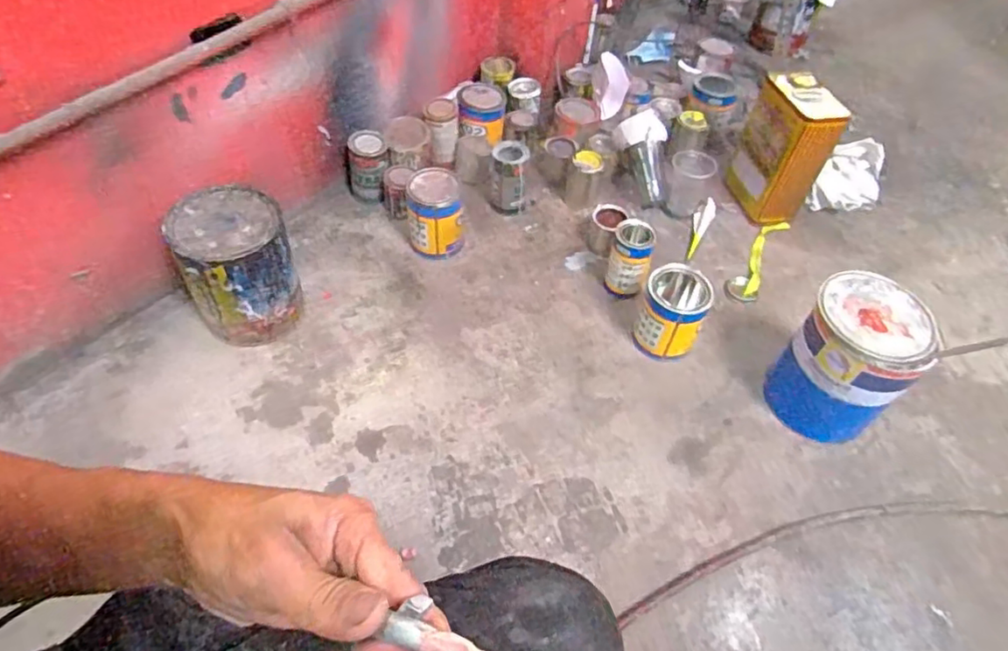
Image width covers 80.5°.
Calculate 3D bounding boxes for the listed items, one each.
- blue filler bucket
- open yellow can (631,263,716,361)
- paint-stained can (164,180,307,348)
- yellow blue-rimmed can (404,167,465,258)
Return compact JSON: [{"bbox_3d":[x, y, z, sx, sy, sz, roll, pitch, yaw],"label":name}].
[{"bbox_3d":[0.513,0.057,0.905,0.155,0.217,0.164,2,53,-3],"label":"blue filler bucket"},{"bbox_3d":[0.281,-0.016,1.000,0.103,0.130,0.108,2,53,-3],"label":"open yellow can"},{"bbox_3d":[-0.417,-0.088,0.956,0.154,0.208,0.156,-15,55,-15],"label":"paint-stained can"},{"bbox_3d":[-0.128,-0.206,1.120,0.098,0.136,0.103,-1,53,-5],"label":"yellow blue-rimmed can"}]

